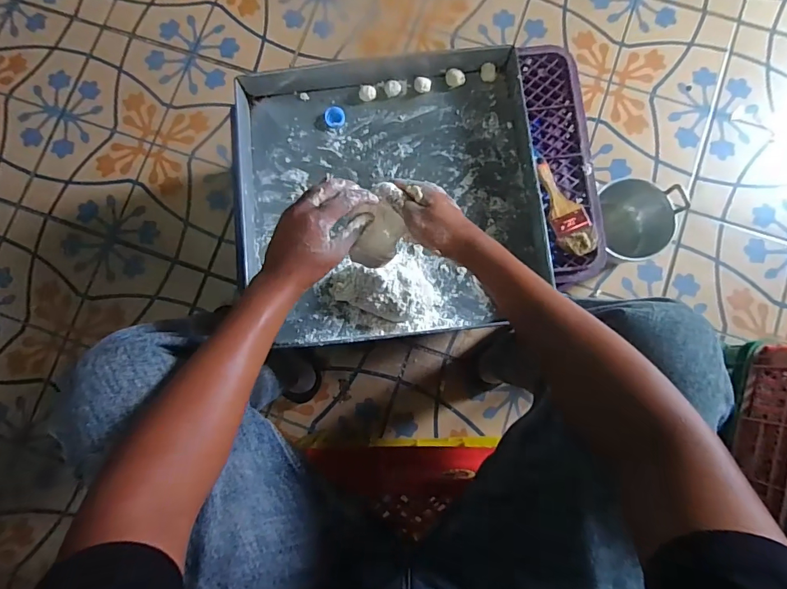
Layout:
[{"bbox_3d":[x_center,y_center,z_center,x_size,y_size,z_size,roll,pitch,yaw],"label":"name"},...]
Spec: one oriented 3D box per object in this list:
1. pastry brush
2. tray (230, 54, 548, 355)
[{"bbox_3d":[0.281,-0.144,0.687,0.061,0.015,0.166,-14,83,0],"label":"pastry brush"},{"bbox_3d":[-0.010,-0.159,0.684,0.477,0.061,0.464,-5,83,1],"label":"tray"}]

